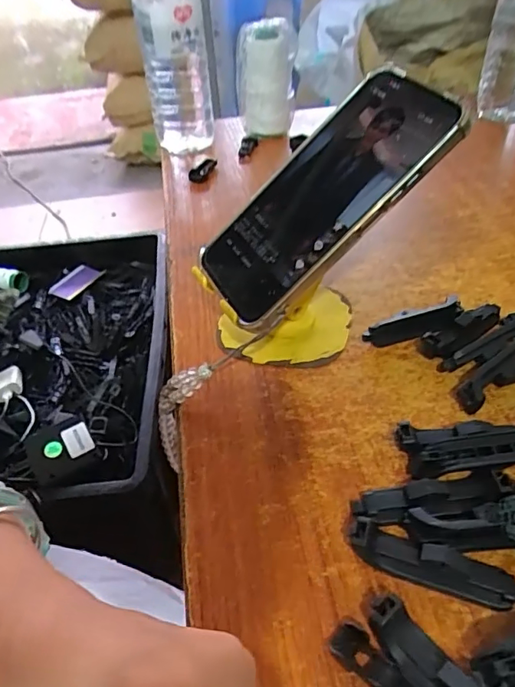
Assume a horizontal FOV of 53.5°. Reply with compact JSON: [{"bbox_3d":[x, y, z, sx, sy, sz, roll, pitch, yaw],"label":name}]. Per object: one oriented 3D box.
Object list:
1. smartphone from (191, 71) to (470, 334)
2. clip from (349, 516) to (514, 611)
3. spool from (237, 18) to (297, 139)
[{"bbox_3d":[0.036,-0.088,0.303,0.164,0.008,0.080,-43,51,9],"label":"smartphone"},{"bbox_3d":[0.079,0.098,0.228,0.076,0.017,0.017,11,44,15],"label":"clip"},{"bbox_3d":[0.010,-0.295,0.580,0.064,0.114,0.047,-3,42,0],"label":"spool"}]

